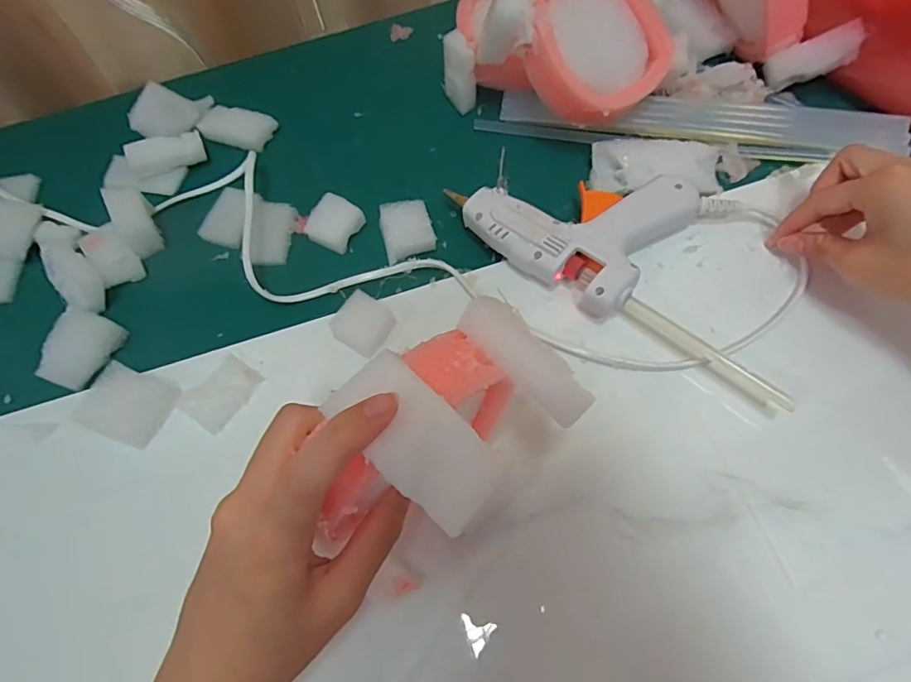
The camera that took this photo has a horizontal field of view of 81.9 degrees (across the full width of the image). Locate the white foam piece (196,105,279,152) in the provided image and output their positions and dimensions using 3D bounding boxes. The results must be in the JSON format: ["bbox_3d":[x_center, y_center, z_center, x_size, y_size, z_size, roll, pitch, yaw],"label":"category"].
[{"bbox_3d":[-0.169,-0.167,0.409,0.051,0.014,0.032,17,67,11],"label":"white foam piece"}]

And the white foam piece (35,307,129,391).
[{"bbox_3d":[-0.232,0.004,0.322,0.035,0.016,0.046,17,67,11],"label":"white foam piece"}]

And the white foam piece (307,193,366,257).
[{"bbox_3d":[-0.083,-0.081,0.362,0.029,0.015,0.033,29,70,16],"label":"white foam piece"}]

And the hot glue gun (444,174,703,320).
[{"bbox_3d":[0.076,-0.081,0.334,0.120,0.034,0.099,39,73,19],"label":"hot glue gun"}]

